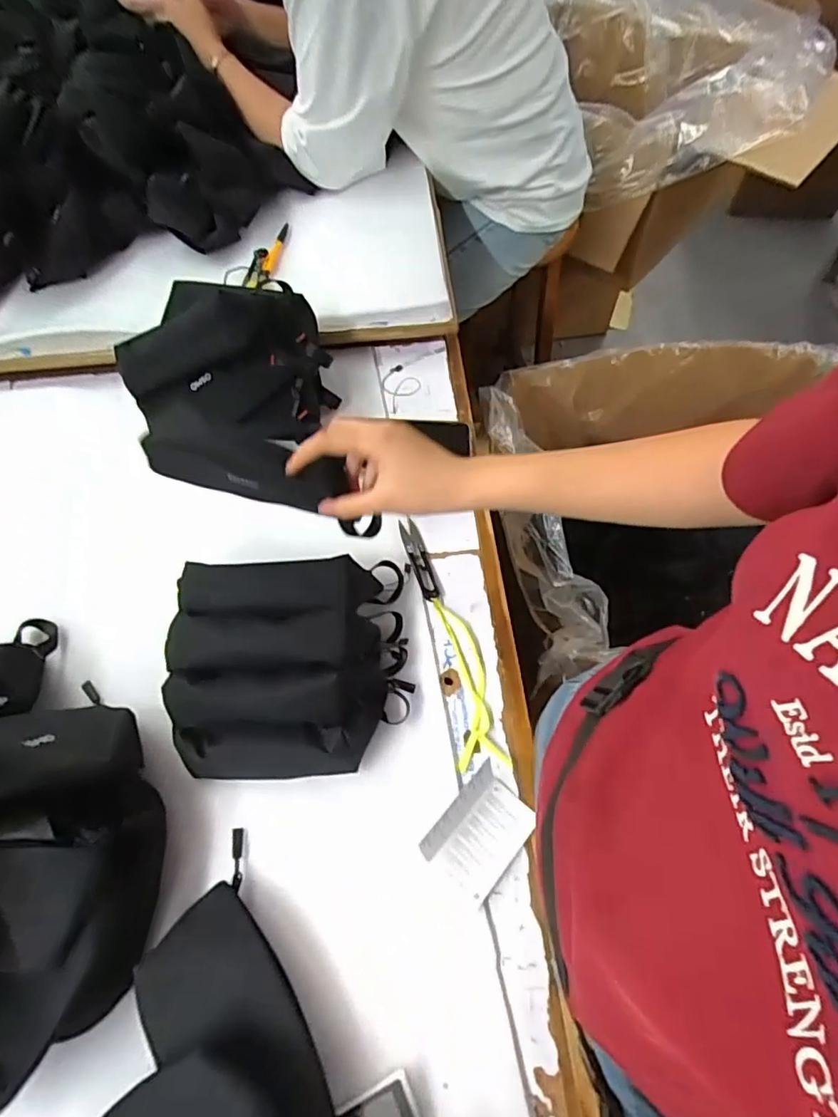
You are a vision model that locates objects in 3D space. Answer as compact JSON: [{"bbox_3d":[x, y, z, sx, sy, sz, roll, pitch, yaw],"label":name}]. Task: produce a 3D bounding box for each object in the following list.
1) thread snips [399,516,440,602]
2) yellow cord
[{"bbox_3d":[0.000,0.000,0.598,0.021,0.016,0.094,-18,62,-8],"label":"thread snips"},{"bbox_3d":[0.044,0.114,0.541,0.046,0.008,0.168,-12,61,-5],"label":"yellow cord"}]

